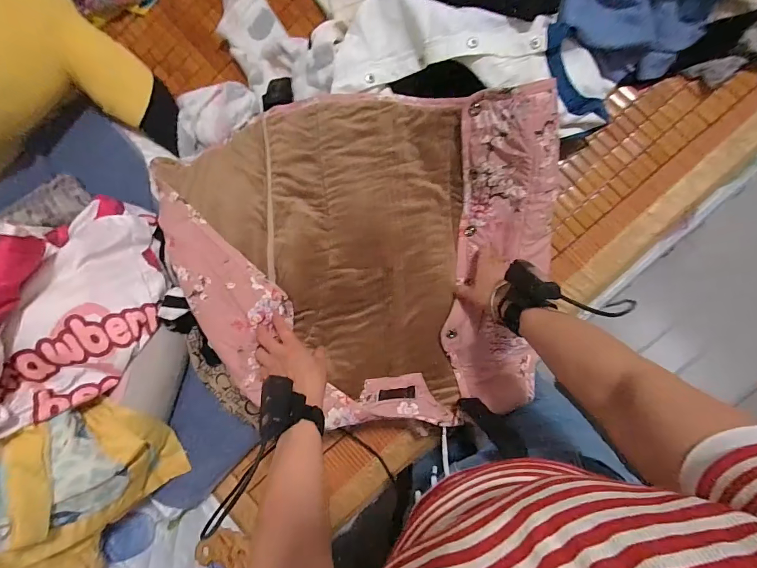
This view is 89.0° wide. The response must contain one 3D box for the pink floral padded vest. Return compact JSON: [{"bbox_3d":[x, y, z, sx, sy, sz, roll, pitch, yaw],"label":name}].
[{"bbox_3d":[-0.029,-0.040,0.583,0.555,0.140,0.477,-1,90,7],"label":"pink floral padded vest"}]

